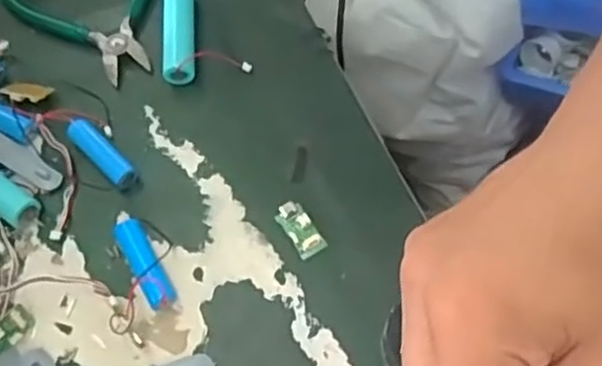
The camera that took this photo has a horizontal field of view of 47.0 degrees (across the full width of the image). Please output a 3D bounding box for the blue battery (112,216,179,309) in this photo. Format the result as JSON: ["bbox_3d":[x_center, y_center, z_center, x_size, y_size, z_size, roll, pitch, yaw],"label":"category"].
[{"bbox_3d":[-0.082,0.041,0.362,0.016,0.013,0.051,-31,65,-10],"label":"blue battery"}]

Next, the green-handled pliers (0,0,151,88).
[{"bbox_3d":[-0.124,-0.111,0.436,0.112,0.011,0.106,-27,64,-9],"label":"green-handled pliers"}]

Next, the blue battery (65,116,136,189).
[{"bbox_3d":[-0.114,-0.017,0.392,0.052,0.011,0.013,41,73,21],"label":"blue battery"}]

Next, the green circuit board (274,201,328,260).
[{"bbox_3d":[0.000,0.024,0.368,0.015,0.004,0.032,-31,65,-10],"label":"green circuit board"}]

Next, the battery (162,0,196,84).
[{"bbox_3d":[-0.074,-0.092,0.420,0.020,0.020,0.066,-7,63,1],"label":"battery"}]

